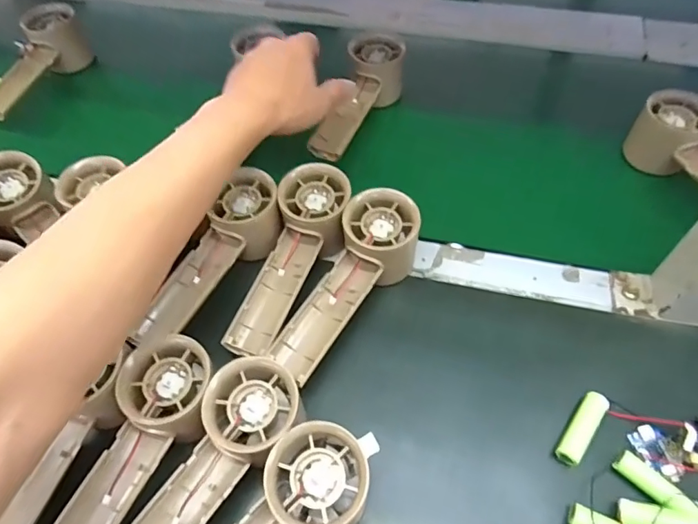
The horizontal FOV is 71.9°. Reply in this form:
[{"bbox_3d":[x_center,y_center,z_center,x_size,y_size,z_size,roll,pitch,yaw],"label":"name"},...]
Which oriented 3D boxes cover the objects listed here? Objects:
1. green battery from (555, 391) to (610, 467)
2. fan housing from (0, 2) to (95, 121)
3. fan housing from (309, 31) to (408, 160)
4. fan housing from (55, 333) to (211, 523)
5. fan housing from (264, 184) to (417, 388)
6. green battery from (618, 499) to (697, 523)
[{"bbox_3d":[0.151,0.110,0.316,0.014,0.016,0.053,34,64,23],"label":"green battery"},{"bbox_3d":[-0.354,-0.219,0.535,0.058,0.050,0.165,13,59,12],"label":"fan housing"},{"bbox_3d":[0.011,-0.160,0.480,0.055,0.053,0.150,14,58,12],"label":"fan housing"},{"bbox_3d":[-0.131,0.122,0.291,0.061,0.029,0.156,21,73,17],"label":"fan housing"},{"bbox_3d":[0.001,0.020,0.363,0.052,0.051,0.149,28,74,20],"label":"fan housing"},{"bbox_3d":[0.181,0.147,0.272,0.049,0.012,0.016,2,53,30],"label":"green battery"}]

